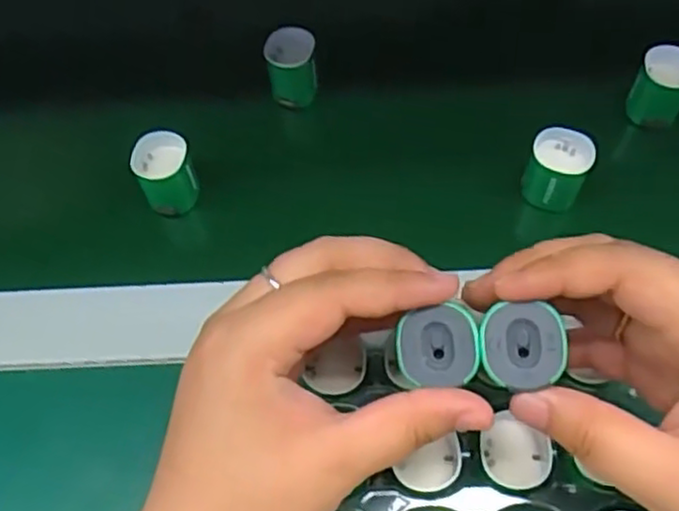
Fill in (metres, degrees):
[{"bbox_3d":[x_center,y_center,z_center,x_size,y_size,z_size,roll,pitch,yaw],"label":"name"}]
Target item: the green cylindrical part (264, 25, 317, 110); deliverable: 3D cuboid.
[{"bbox_3d":[-0.028,-0.109,0.410,0.028,0.036,0.027,1,62,3],"label":"green cylindrical part"}]

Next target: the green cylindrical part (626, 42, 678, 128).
[{"bbox_3d":[0.180,-0.094,0.396,0.029,0.038,0.026,19,64,12],"label":"green cylindrical part"}]

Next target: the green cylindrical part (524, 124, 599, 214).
[{"bbox_3d":[0.115,-0.044,0.377,0.031,0.044,0.027,16,64,10],"label":"green cylindrical part"}]

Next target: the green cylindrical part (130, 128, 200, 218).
[{"bbox_3d":[-0.093,-0.044,0.381,0.030,0.034,0.031,-1,62,2],"label":"green cylindrical part"}]

